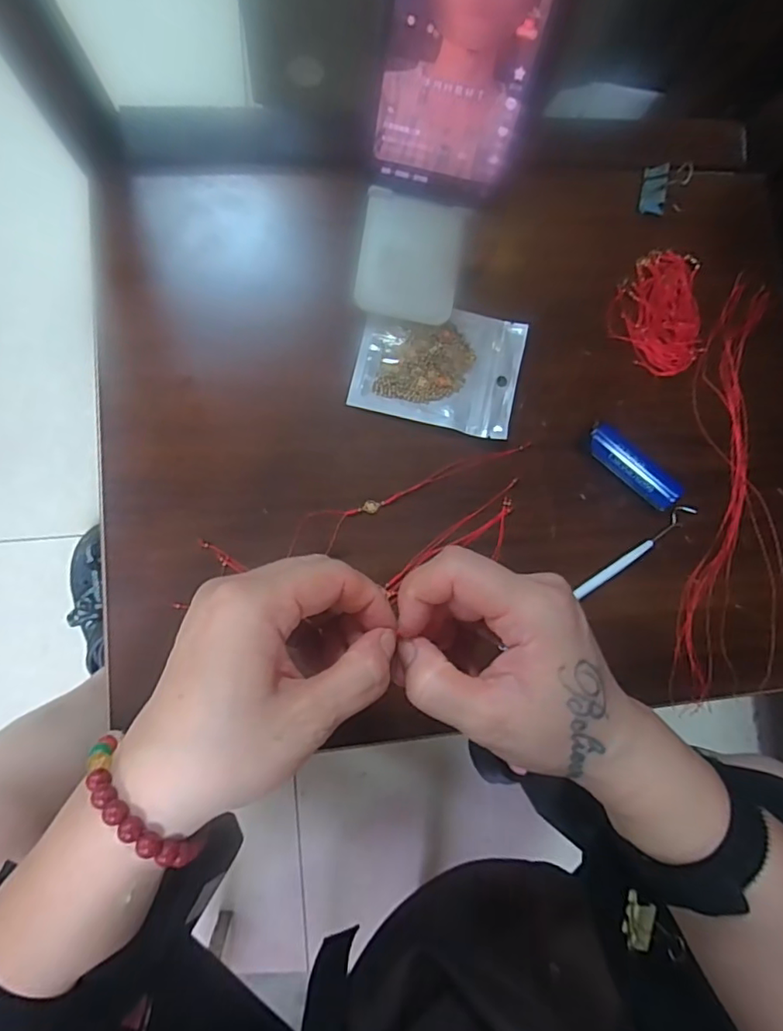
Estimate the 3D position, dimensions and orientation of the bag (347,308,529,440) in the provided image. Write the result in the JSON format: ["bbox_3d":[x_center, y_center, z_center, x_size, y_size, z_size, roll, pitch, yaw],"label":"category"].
[{"bbox_3d":[0.032,-0.100,0.374,0.107,0.005,0.081,14,82,-5],"label":"bag"}]

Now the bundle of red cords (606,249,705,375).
[{"bbox_3d":[0.187,-0.143,0.396,0.066,0.007,0.087,-3,84,-7],"label":"bundle of red cords"}]

